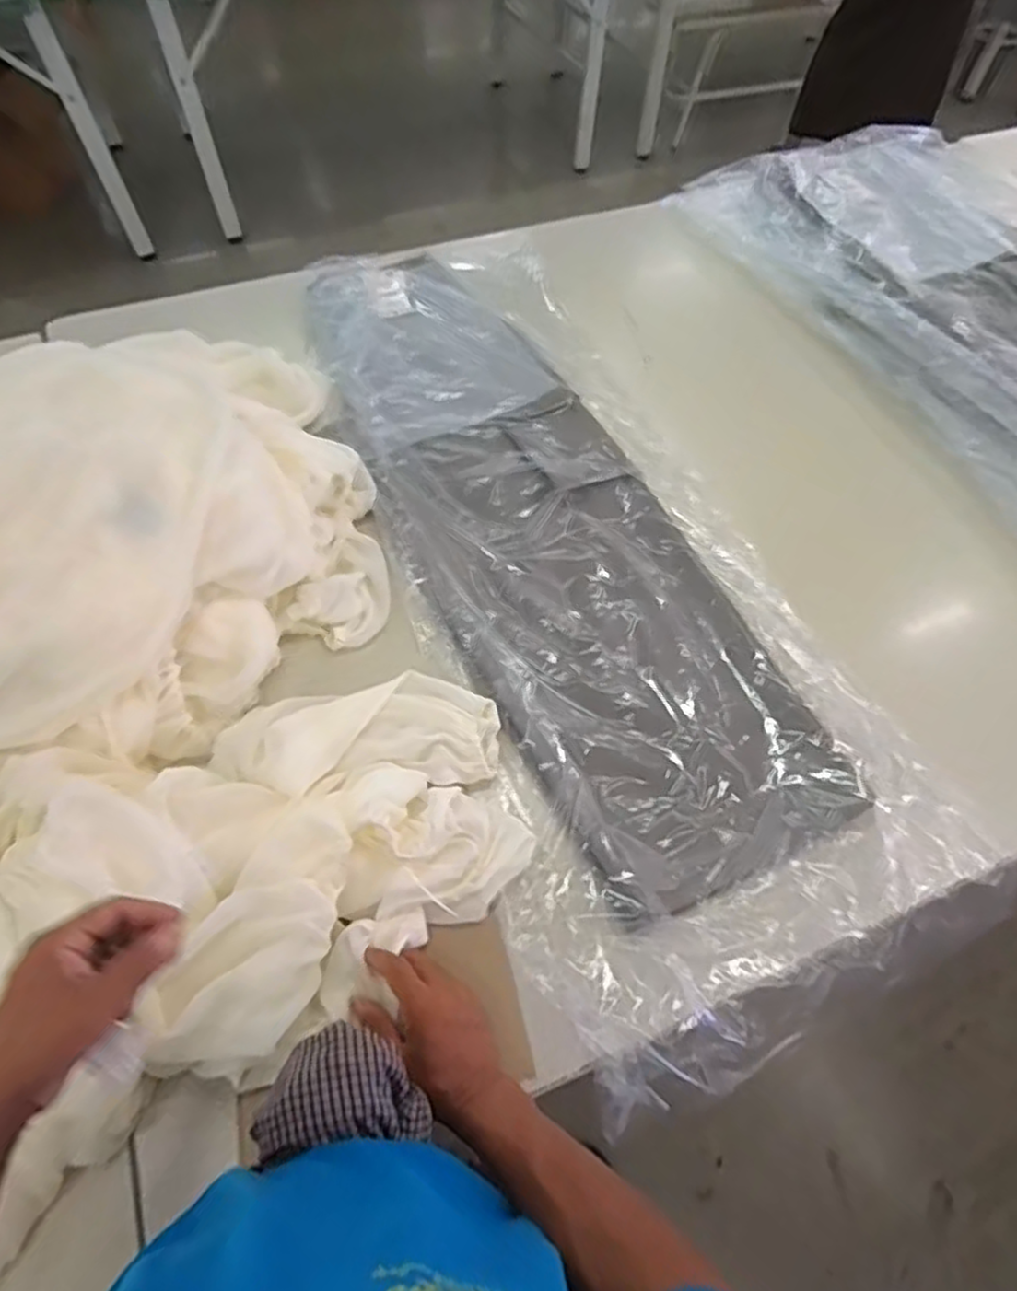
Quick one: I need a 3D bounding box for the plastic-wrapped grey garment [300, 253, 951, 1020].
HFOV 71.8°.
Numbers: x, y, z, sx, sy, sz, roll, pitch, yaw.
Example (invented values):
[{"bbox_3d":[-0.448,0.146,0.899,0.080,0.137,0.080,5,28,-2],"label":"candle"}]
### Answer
[{"bbox_3d":[0.049,-0.147,0.853,0.395,0.038,1.074,-20,60,-14],"label":"plastic-wrapped grey garment"}]

